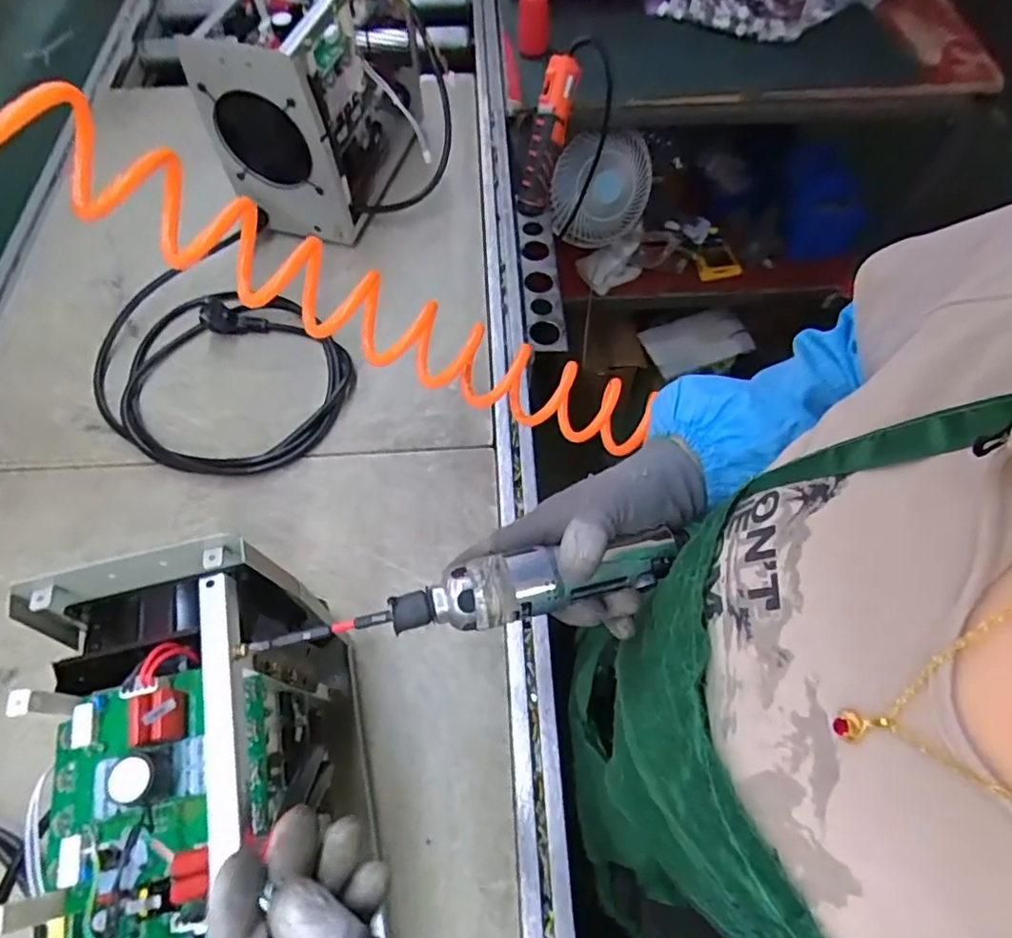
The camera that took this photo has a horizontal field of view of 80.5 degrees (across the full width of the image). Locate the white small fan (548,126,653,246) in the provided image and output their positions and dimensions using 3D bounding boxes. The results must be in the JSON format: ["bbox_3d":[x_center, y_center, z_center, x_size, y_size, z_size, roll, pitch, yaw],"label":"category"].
[{"bbox_3d":[0.174,-0.501,1.075,0.199,0.188,0.059,-8,62,-3],"label":"white small fan"}]

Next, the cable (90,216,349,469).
[{"bbox_3d":[-0.337,-0.129,0.694,0.276,0.040,0.328,-32,66,-15],"label":"cable"}]

